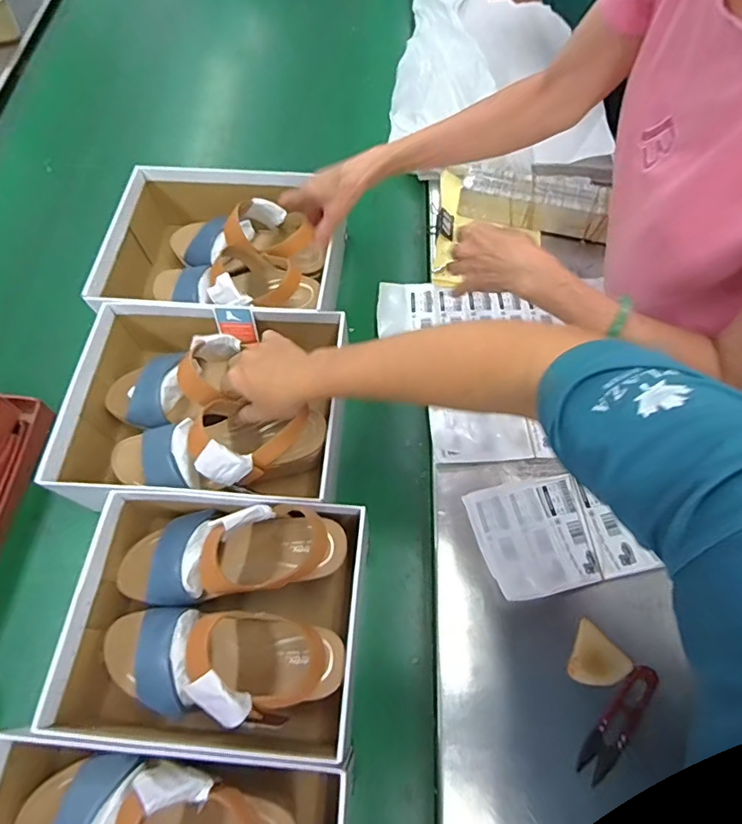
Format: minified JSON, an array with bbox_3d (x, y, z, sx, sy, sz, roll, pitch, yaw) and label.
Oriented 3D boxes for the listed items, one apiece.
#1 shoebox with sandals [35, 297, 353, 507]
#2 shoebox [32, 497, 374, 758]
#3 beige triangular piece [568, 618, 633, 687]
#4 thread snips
[{"bbox_3d":[-0.187,-0.005,0.594,0.298,0.117,0.236,2,63,4],"label":"shoebox with sandals"},{"bbox_3d":[-0.146,0.200,0.494,0.267,0.110,0.219,4,64,5],"label":"shoebox"},{"bbox_3d":[0.234,0.251,0.509,0.053,0.010,0.057,21,66,13],"label":"beige triangular piece"},{"bbox_3d":[0.242,0.301,0.486,0.030,0.011,0.116,38,71,19],"label":"thread snips"}]

